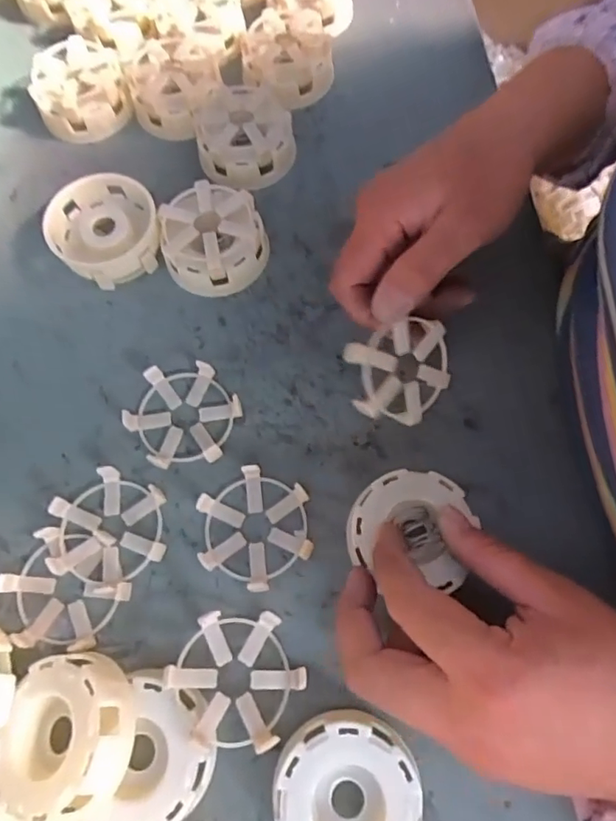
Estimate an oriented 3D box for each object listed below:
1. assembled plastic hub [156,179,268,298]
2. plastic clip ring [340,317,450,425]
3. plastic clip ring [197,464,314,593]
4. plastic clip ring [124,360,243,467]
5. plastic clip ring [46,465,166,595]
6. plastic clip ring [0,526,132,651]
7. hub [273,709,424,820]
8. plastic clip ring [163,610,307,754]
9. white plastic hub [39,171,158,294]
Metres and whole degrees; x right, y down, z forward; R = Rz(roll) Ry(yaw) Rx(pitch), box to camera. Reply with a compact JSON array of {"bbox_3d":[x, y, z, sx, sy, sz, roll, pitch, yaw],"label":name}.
[{"bbox_3d":[-0.059,-0.108,0.334,0.062,0.033,0.061,0,69,1],"label":"assembled plastic hub"},{"bbox_3d":[0.052,-0.020,0.288,0.059,0.011,0.054,-21,110,-23],"label":"plastic clip ring"},{"bbox_3d":[-0.029,0.062,0.282,0.063,0.012,0.057,-34,72,-11],"label":"plastic clip ring"},{"bbox_3d":[-0.072,0.002,0.304,0.065,0.013,0.057,-9,69,-2],"label":"plastic clip ring"},{"bbox_3d":[-0.107,0.064,0.284,0.063,0.014,0.060,0,69,1],"label":"plastic clip ring"},{"bbox_3d":[-0.127,0.091,0.274,0.058,0.012,0.063,0,69,1],"label":"plastic clip ring"},{"bbox_3d":[0.017,0.174,0.238,0.063,0.023,0.063,0,69,1],"label":"hub"},{"bbox_3d":[-0.033,0.127,0.253,0.059,0.025,0.059,0,69,1],"label":"plastic clip ring"},{"bbox_3d":[-0.131,-0.114,0.339,0.067,0.033,0.070,0,69,1],"label":"white plastic hub"}]

